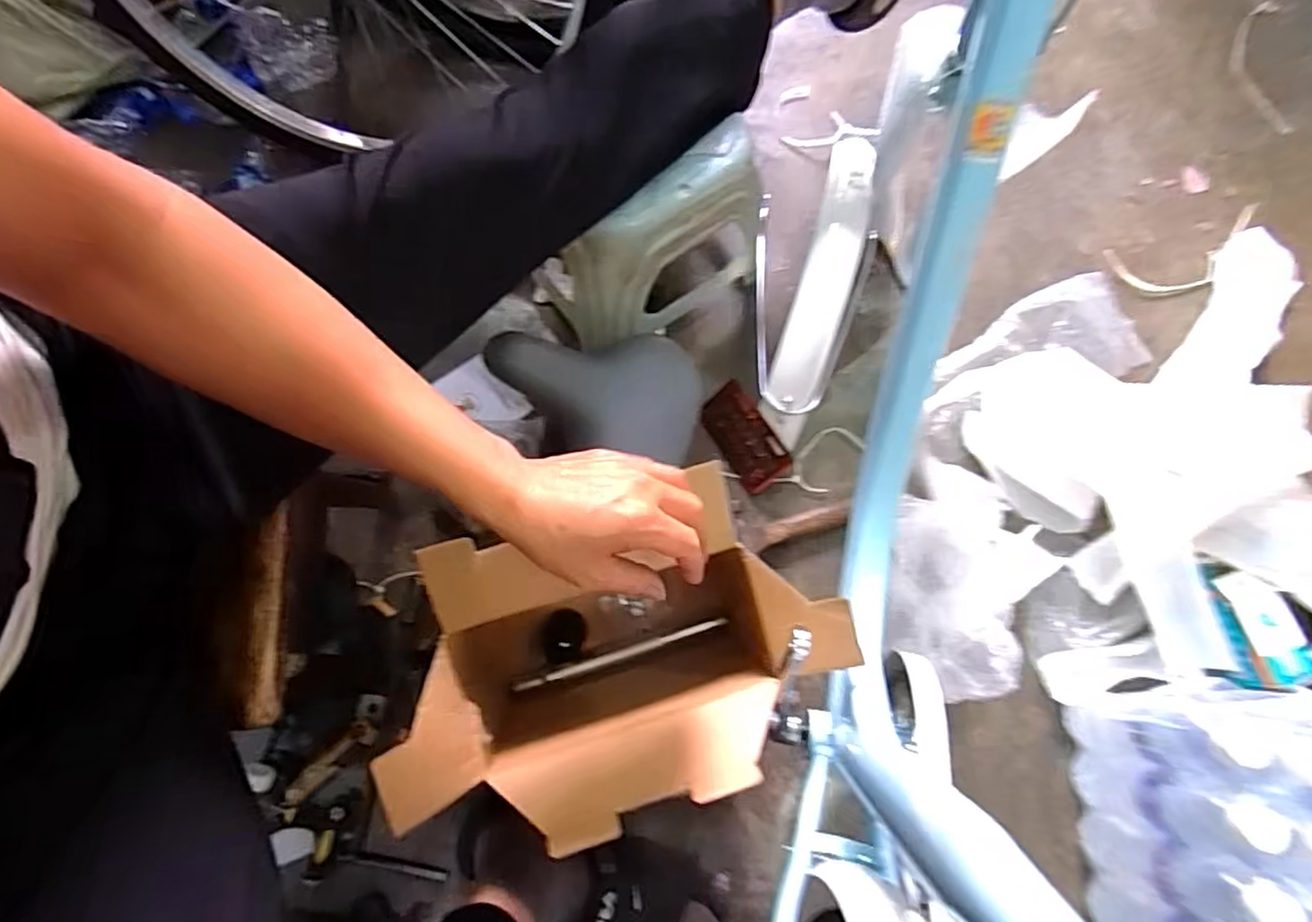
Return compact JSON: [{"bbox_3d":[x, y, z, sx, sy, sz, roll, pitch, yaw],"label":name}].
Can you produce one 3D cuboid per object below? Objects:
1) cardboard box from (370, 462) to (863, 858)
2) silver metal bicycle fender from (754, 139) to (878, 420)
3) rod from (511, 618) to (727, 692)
[{"bbox_3d":[-0.036,0.180,0.616,0.362,0.256,0.231,-17,77,-6],"label":"cardboard box"},{"bbox_3d":[0.177,-0.219,0.783,0.129,0.068,0.322,12,76,1],"label":"silver metal bicycle fender"},{"bbox_3d":[-0.040,0.215,0.720,0.242,0.014,0.010,-16,77,-6],"label":"rod"}]

